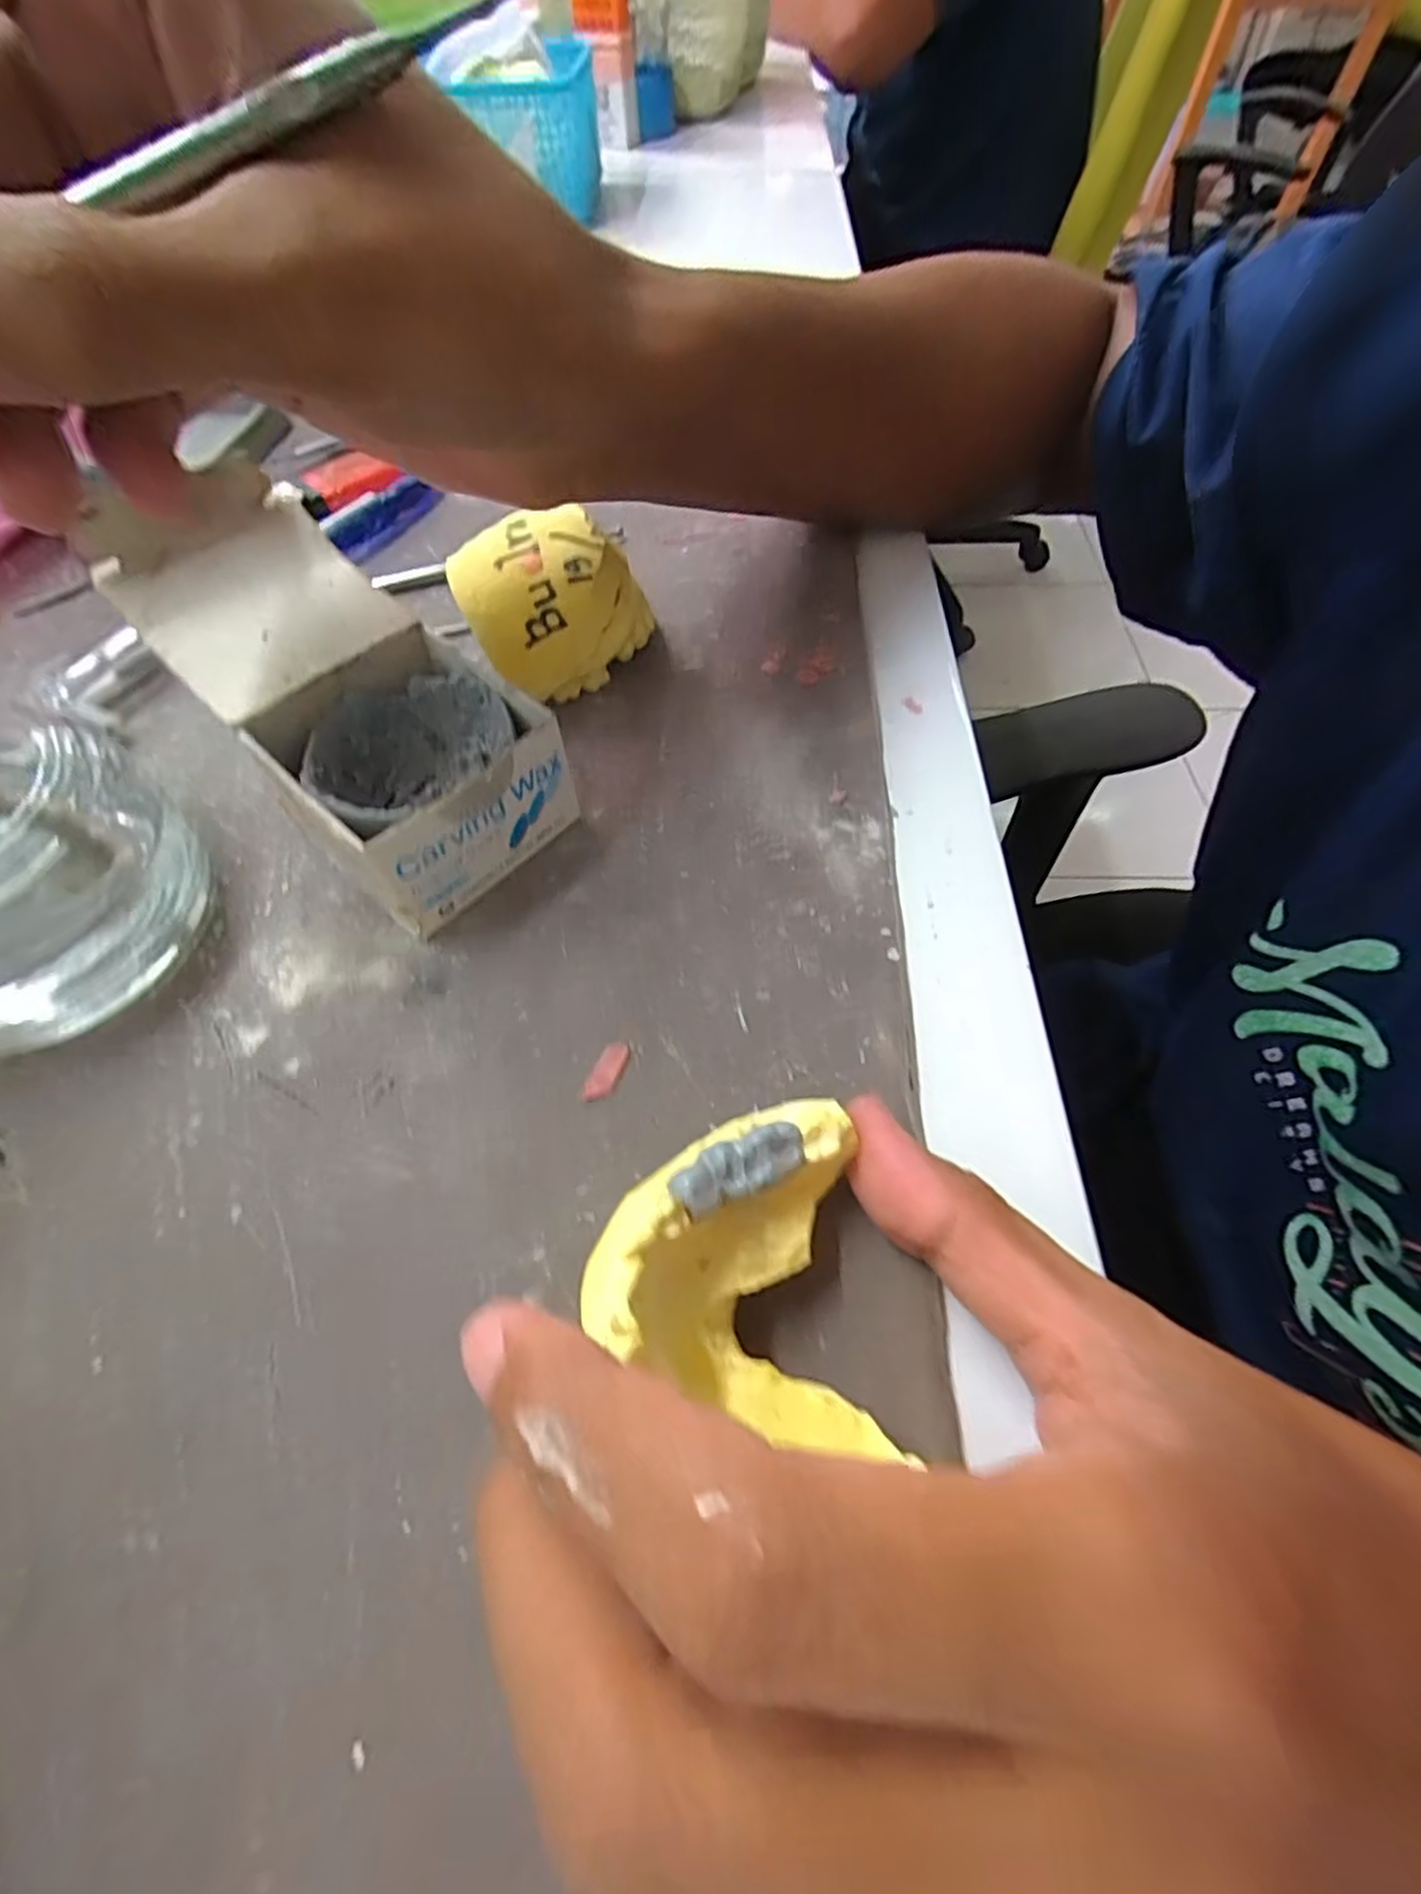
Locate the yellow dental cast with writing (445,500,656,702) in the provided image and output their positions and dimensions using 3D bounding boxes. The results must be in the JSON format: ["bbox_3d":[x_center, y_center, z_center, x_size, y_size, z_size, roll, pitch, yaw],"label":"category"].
[{"bbox_3d":[-0.046,-0.102,0.217,0.053,0.038,0.042,-15,61,-7],"label":"yellow dental cast with writing"}]

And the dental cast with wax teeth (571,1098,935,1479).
[{"bbox_3d":[0.003,0.050,0.118,0.044,0.025,0.053,0,58,0],"label":"dental cast with wax teeth"}]

